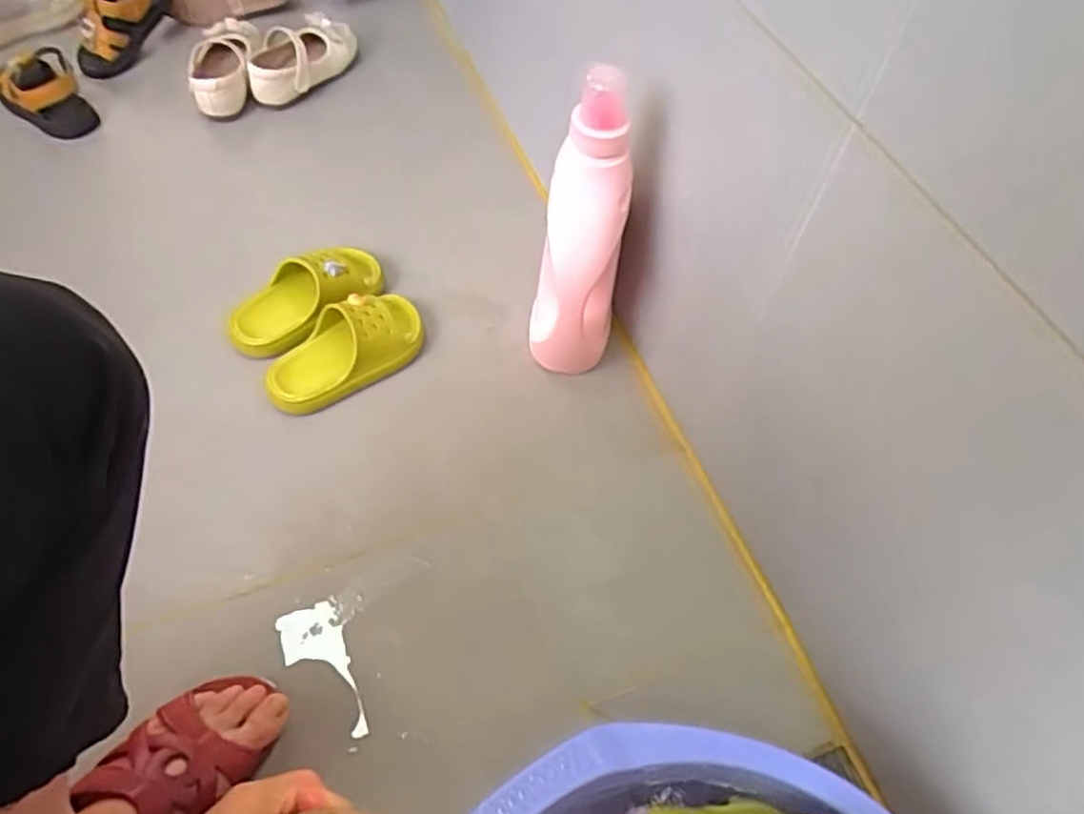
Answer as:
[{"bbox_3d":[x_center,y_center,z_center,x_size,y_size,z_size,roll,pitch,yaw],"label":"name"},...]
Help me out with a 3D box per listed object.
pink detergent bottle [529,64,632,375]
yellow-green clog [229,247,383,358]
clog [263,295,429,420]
[{"bbox_3d":[0.035,-0.144,0.675,0.081,0.308,0.063,4,57,-3],"label":"pink detergent bottle"},{"bbox_3d":[-0.256,-0.114,0.789,0.172,0.079,0.083,-23,62,-18],"label":"yellow-green clog"},{"bbox_3d":[-0.206,-0.062,0.751,0.172,0.063,0.085,-29,64,-21],"label":"clog"}]

